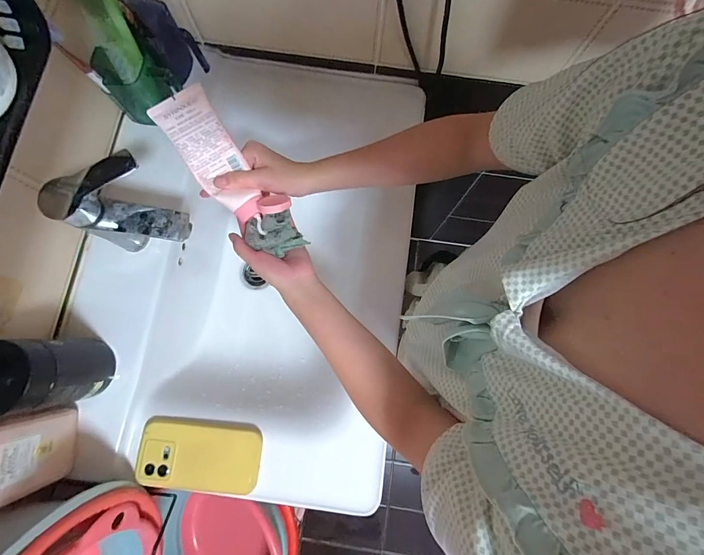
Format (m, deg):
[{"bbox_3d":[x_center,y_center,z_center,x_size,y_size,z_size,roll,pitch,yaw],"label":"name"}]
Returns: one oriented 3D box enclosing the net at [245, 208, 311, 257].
[{"bbox_3d":[-0.100,-0.056,0.443,0.067,0.019,0.054,-23,80,-6],"label":"net"}]

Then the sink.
[{"bbox_3d":[-0.146,-0.016,0.649,0.462,0.229,0.706,8,78,0],"label":"sink"}]

